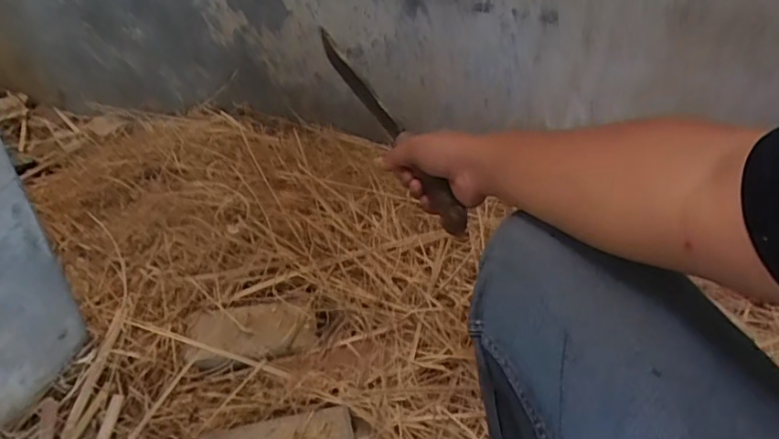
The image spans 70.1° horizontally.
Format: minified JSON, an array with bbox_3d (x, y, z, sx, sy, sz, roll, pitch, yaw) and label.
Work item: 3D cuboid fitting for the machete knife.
[{"bbox_3d":[-0.005,-0.109,0.644,0.025,0.055,0.308,-19,58,-27],"label":"machete knife"}]

